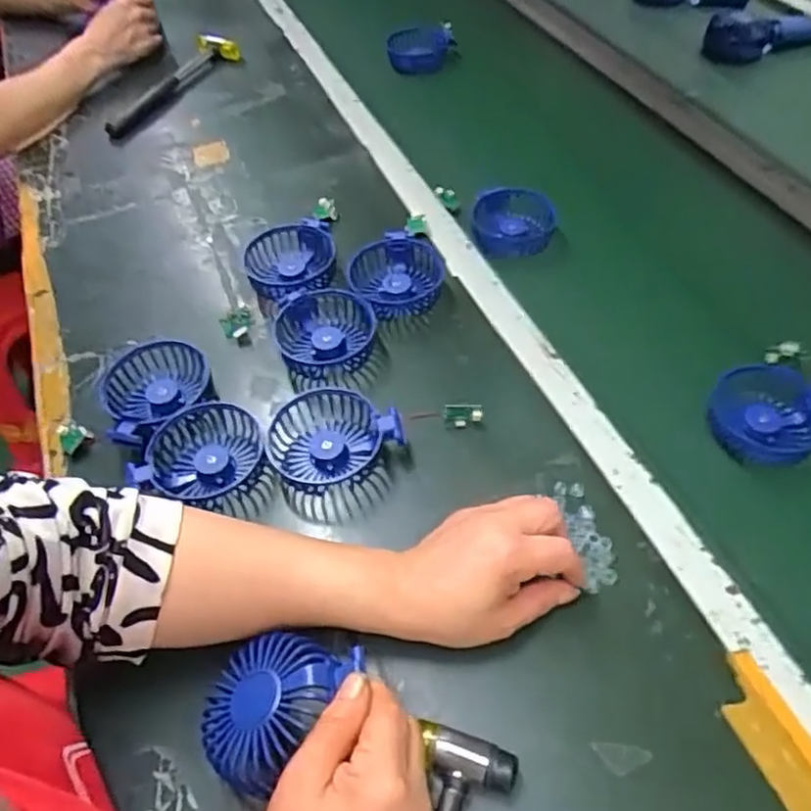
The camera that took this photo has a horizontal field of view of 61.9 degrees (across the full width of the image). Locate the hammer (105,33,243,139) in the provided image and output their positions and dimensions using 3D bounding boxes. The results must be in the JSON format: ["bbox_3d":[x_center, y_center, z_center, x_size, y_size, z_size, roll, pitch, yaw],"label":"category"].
[{"bbox_3d":[-0.307,-0.417,0.872,0.059,0.032,0.228,28,58,22],"label":"hammer"}]

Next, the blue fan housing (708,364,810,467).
[{"bbox_3d":[0.308,0.004,0.564,0.096,0.038,0.089,-34,57,-22],"label":"blue fan housing"}]

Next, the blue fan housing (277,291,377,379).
[{"bbox_3d":[-0.072,-0.065,0.612,0.085,0.035,0.086,-6,51,-2],"label":"blue fan housing"}]

